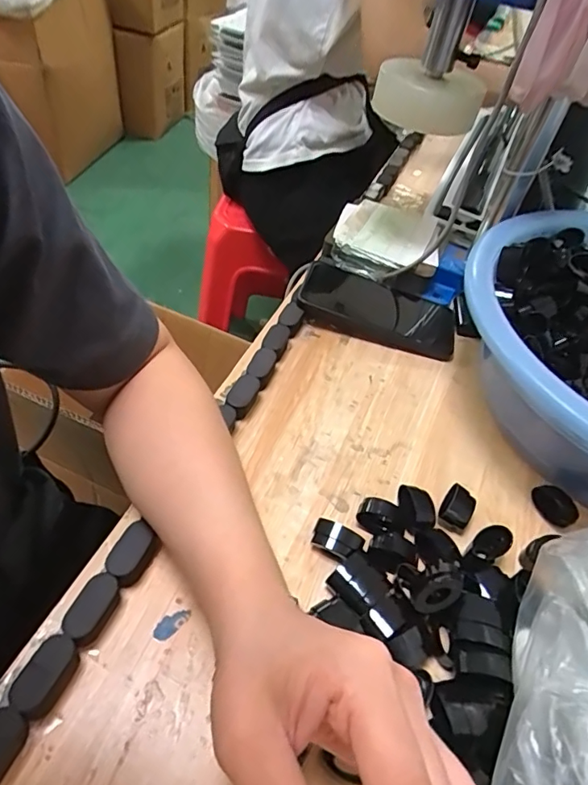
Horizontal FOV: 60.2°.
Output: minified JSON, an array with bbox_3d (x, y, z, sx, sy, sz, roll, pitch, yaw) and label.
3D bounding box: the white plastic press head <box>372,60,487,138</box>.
[{"bbox_3d":[0.125,-0.271,0.465,0.098,0.040,0.101,20,48,8],"label":"white plastic press head"}]

